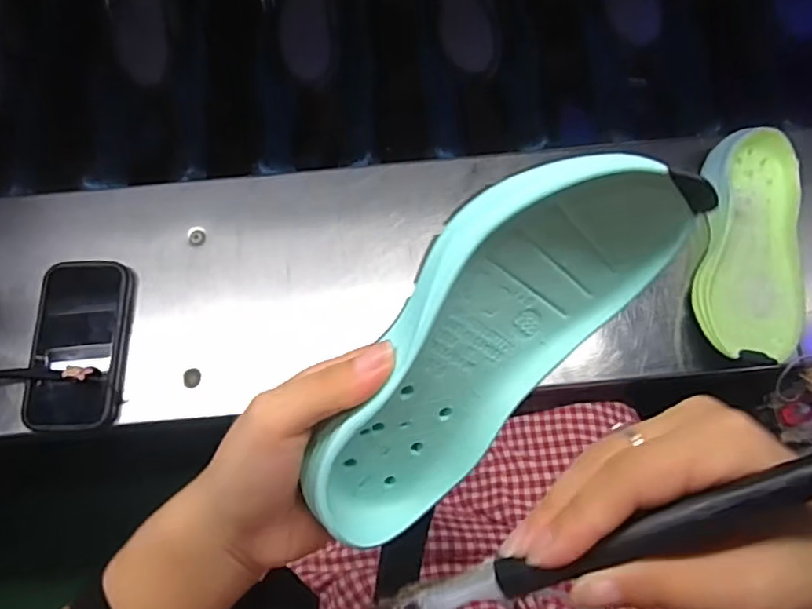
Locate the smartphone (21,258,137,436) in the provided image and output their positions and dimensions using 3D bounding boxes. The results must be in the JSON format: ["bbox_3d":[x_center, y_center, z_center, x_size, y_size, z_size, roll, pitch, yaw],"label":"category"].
[{"bbox_3d":[-0.299,0.034,0.524,0.081,0.017,0.153,1,72,1],"label":"smartphone"}]

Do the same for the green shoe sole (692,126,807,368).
[{"bbox_3d":[0.317,-0.052,0.524,0.090,0.050,0.210,10,73,4],"label":"green shoe sole"}]

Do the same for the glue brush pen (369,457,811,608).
[{"bbox_3d":[0.062,0.083,0.191,0.168,0.016,0.015,-29,71,20],"label":"glue brush pen"}]

